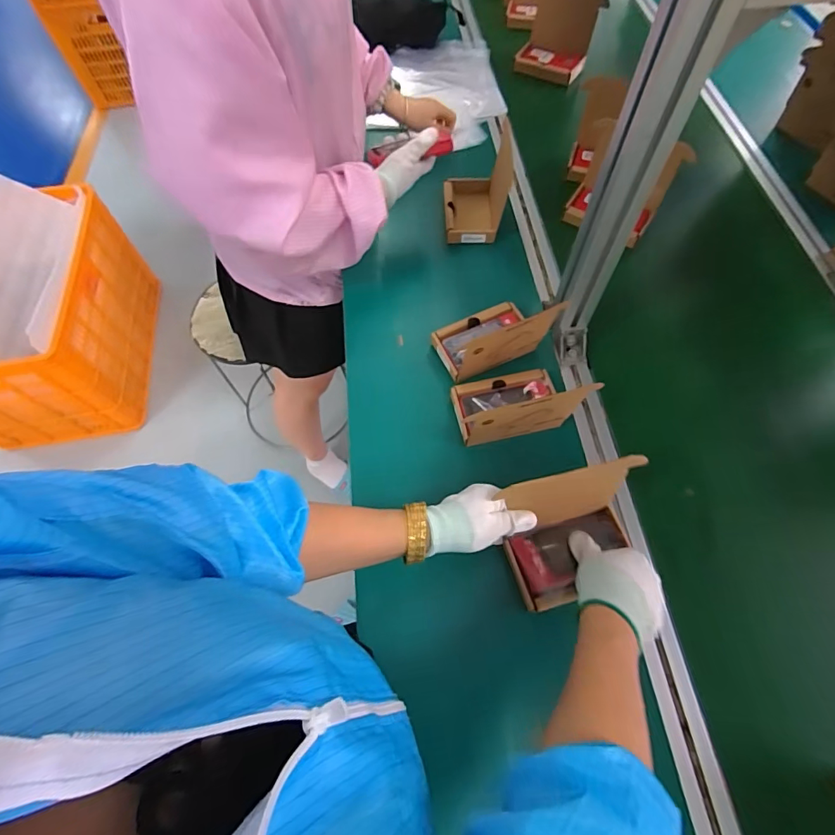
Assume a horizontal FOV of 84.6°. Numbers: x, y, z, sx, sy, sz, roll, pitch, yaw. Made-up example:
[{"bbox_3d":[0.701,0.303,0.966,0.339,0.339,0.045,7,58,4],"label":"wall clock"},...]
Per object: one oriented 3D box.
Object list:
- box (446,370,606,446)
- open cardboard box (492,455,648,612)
[{"bbox_3d":[0.118,-0.032,0.562,0.138,0.117,0.094,-11,64,-4],"label":"box"},{"bbox_3d":[0.172,0.124,0.488,0.140,0.118,0.112,-17,64,-6],"label":"open cardboard box"}]

